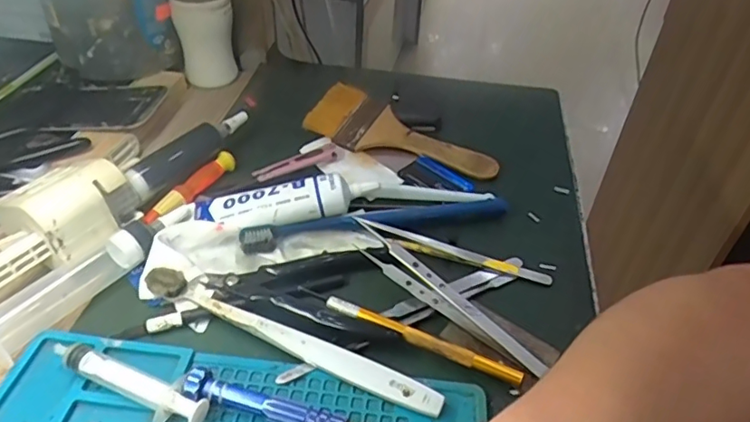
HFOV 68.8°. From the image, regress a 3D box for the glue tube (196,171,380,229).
[{"bbox_3d":[-0.061,-0.005,0.375,0.121,0.030,0.033,-1,41,-5],"label":"glue tube"}]

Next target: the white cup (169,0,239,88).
[{"bbox_3d":[-0.160,-0.167,0.521,0.052,0.079,0.044,-6,41,-10],"label":"white cup"}]

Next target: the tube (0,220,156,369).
[{"bbox_3d":[-0.177,0.043,0.320,0.027,0.022,0.105,22,44,21],"label":"tube"}]

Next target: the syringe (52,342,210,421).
[{"bbox_3d":[-0.125,0.087,0.279,0.090,0.016,0.020,18,43,17],"label":"syringe"}]

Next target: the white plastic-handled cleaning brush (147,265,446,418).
[{"bbox_3d":[-0.049,0.068,0.303,0.181,0.017,0.017,18,43,17],"label":"white plastic-handled cleaning brush"}]

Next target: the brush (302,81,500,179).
[{"bbox_3d":[0.022,-0.062,0.457,0.162,0.010,0.062,26,62,15],"label":"brush"}]

